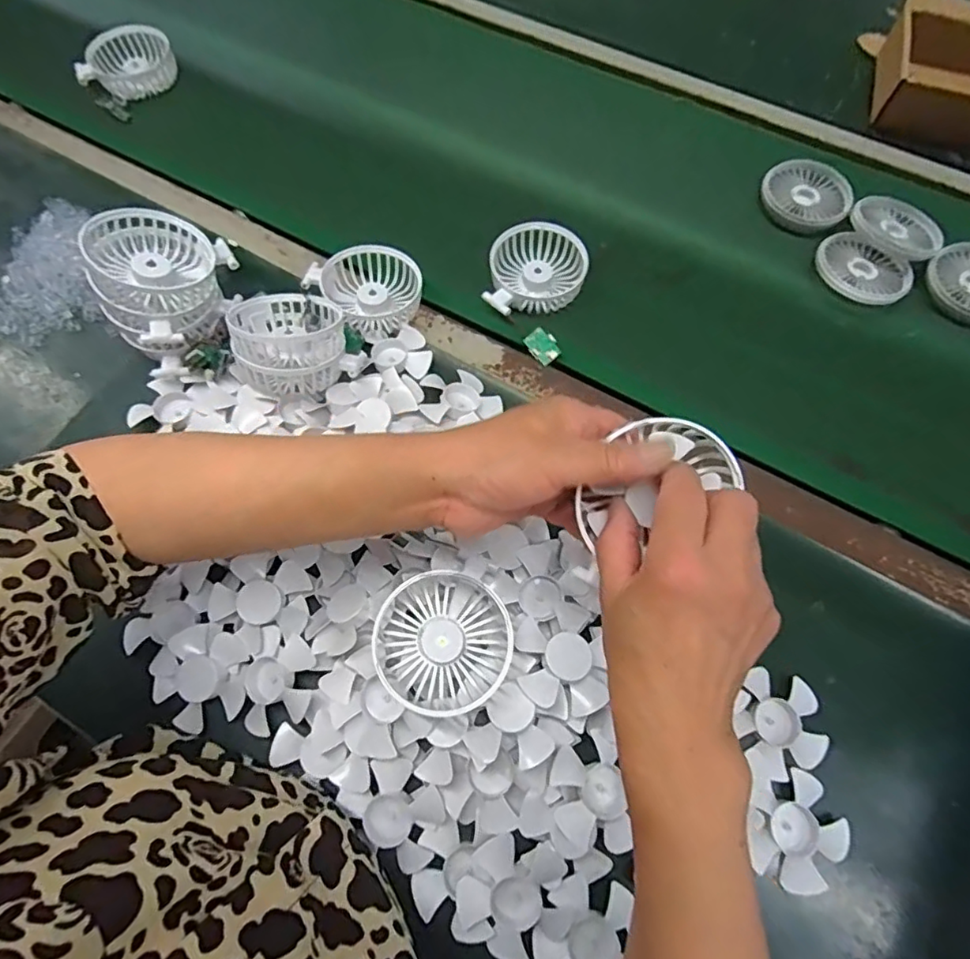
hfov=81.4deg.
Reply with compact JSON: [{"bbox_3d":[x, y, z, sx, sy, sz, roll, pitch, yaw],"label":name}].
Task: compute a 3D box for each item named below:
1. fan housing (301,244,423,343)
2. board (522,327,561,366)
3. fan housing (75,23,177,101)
[{"bbox_3d":[-0.106,-0.179,0.528,0.093,0.033,0.083,39,74,14],"label":"fan housing"},{"bbox_3d":[0.053,-0.122,0.518,0.024,0.004,0.032,-38,91,8],"label":"board"},{"bbox_3d":[-0.413,-0.474,0.660,0.085,0.050,0.107,38,73,13],"label":"fan housing"}]

